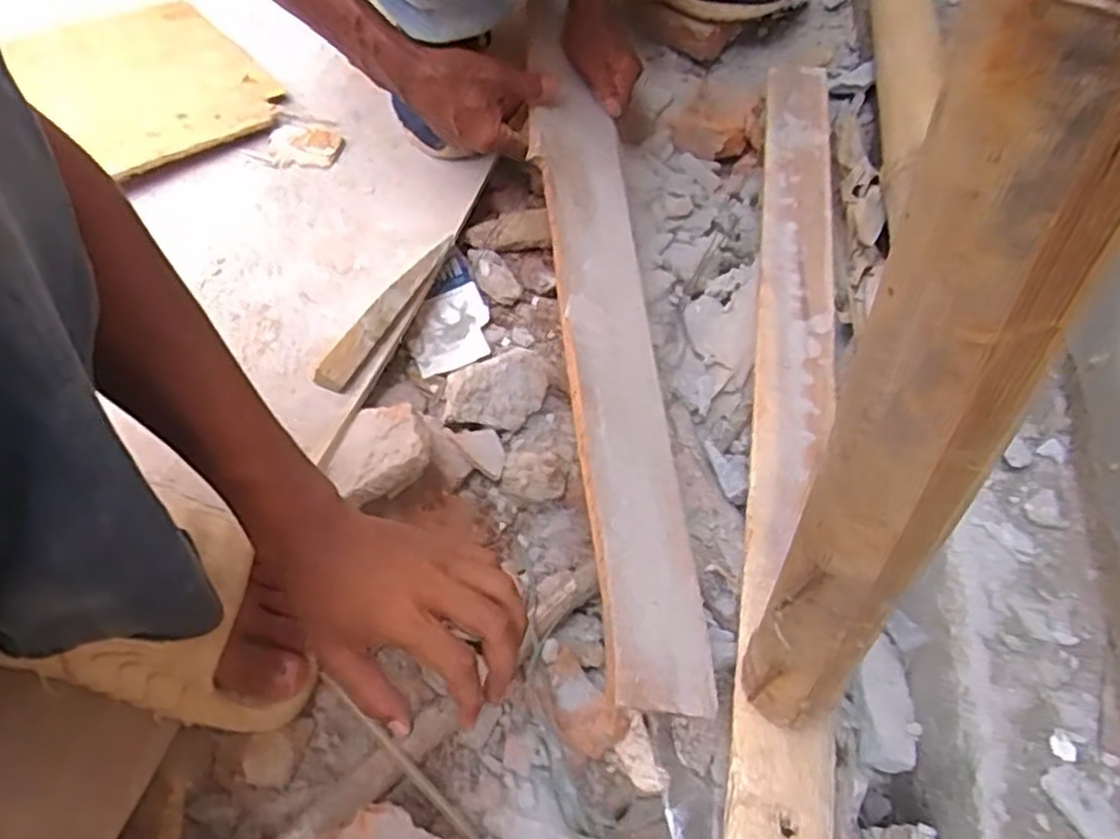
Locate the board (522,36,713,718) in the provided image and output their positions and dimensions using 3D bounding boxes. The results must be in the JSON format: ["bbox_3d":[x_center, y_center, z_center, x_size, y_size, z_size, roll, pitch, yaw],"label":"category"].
[{"bbox_3d":[0.033,-0.082,0.564,0.091,0.021,0.579,12,56,-28],"label":"board"}]

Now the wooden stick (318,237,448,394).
[{"bbox_3d":[-0.150,-0.094,0.648,0.024,0.017,0.174,24,61,16],"label":"wooden stick"}]

